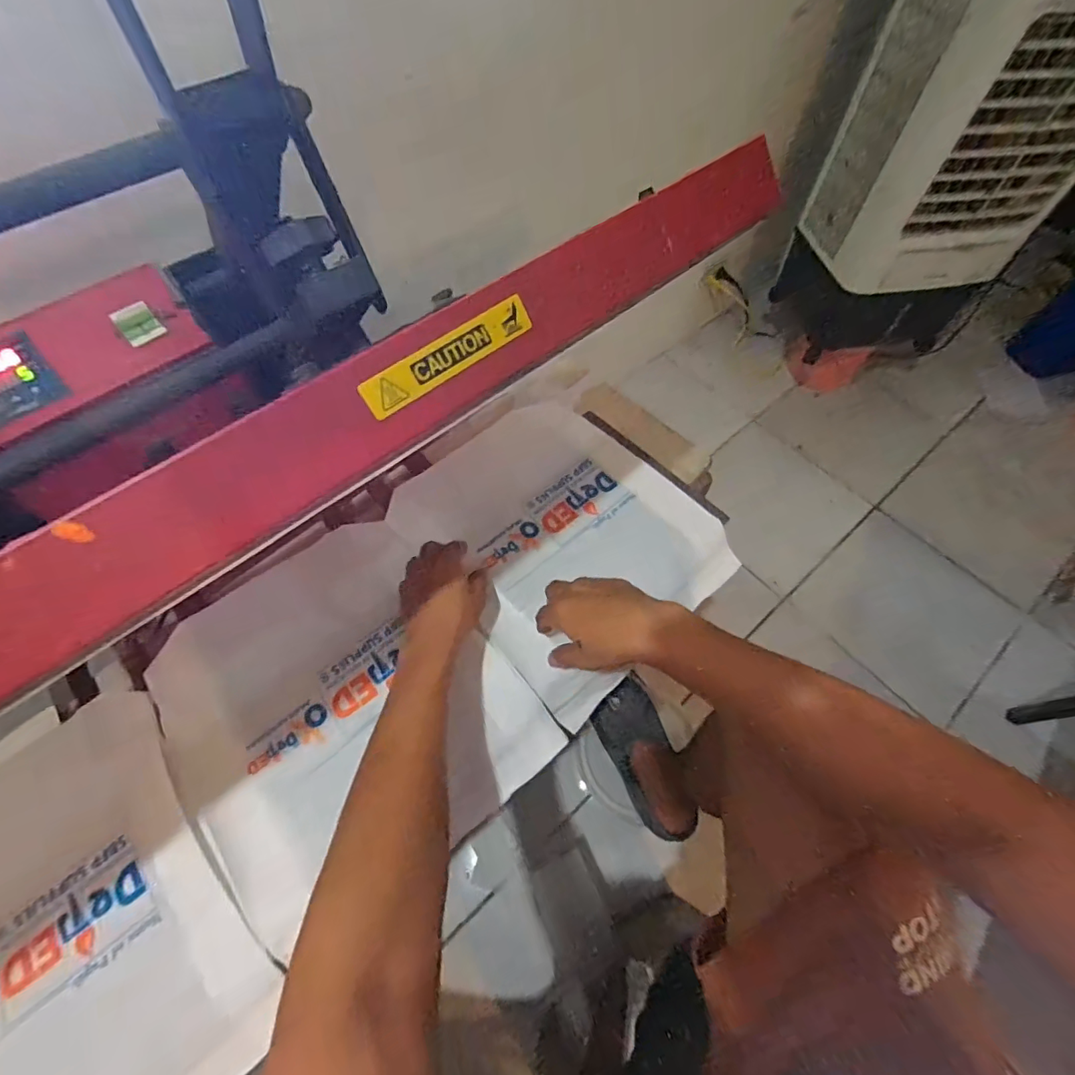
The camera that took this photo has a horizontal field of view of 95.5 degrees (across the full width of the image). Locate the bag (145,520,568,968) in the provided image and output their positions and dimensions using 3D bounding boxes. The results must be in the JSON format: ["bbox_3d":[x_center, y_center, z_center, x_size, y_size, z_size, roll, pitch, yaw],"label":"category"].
[{"bbox_3d":[-0.216,0.175,0.548,0.328,0.031,0.390,-37,67,-17],"label":"bag"}]

